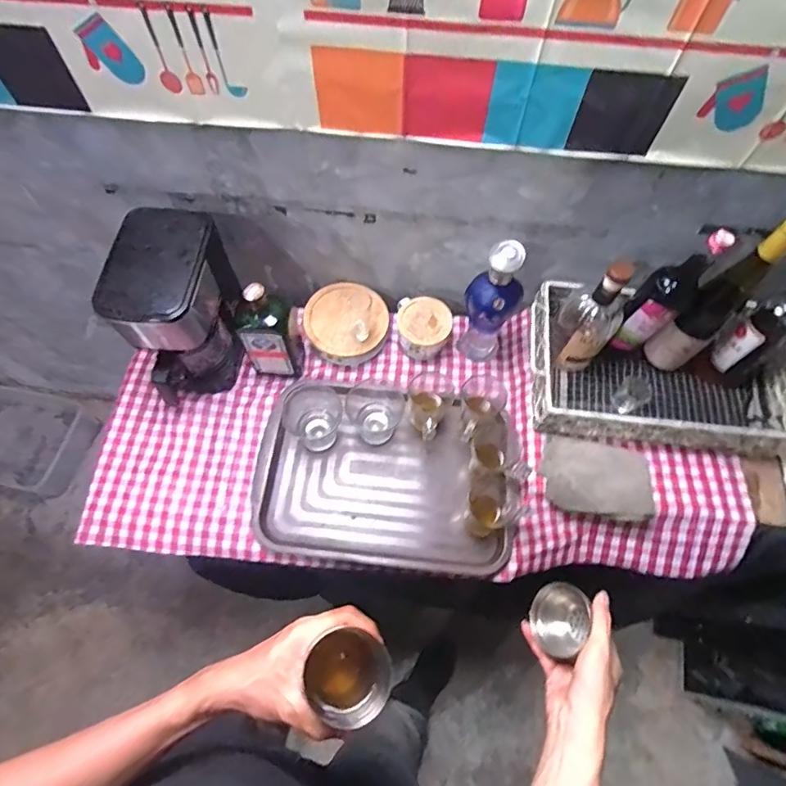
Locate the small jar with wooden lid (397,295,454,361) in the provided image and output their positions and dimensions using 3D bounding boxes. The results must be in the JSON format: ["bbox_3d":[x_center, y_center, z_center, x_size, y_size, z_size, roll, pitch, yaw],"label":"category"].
[{"bbox_3d":[0.056,-0.120,0.903,0.098,0.071,0.104,0,65,-1],"label":"small jar with wooden lid"}]

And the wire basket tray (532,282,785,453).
[{"bbox_3d":[0.454,-0.043,0.827,0.442,0.088,0.256,7,65,2],"label":"wire basket tray"}]

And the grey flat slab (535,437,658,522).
[{"bbox_3d":[0.323,0.131,0.767,0.168,0.029,0.114,10,65,3],"label":"grey flat slab"}]

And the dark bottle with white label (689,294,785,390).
[{"bbox_3d":[0.579,-0.098,0.741,0.071,0.270,0.078,-32,70,-15],"label":"dark bottle with white label"}]

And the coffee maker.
[{"bbox_3d":[-0.349,-0.132,0.808,0.154,0.251,0.226,3,65,0],"label":"coffee maker"}]

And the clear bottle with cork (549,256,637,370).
[{"bbox_3d":[0.316,-0.122,0.778,0.092,0.228,0.102,38,70,15],"label":"clear bottle with cork"}]

